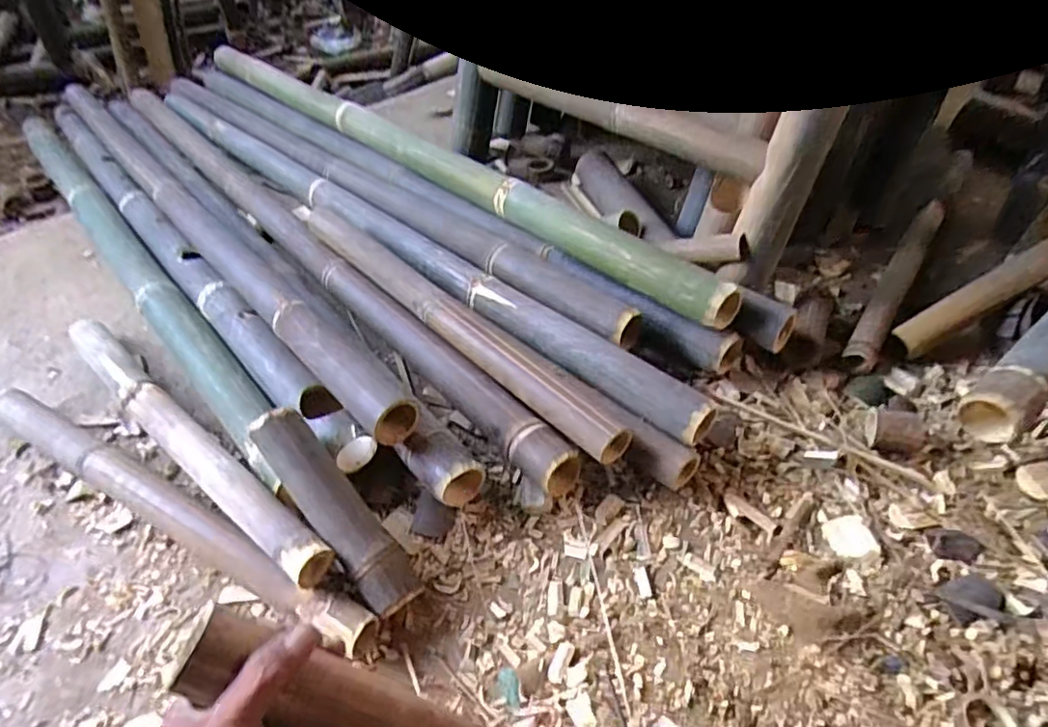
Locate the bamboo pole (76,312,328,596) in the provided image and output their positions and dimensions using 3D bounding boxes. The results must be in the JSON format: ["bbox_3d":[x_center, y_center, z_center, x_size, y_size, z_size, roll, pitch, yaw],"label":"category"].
[{"bbox_3d":[-0.451,0.087,0.800,0.634,0.076,0.056,30,56,29],"label":"bamboo pole"}]

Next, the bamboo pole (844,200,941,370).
[{"bbox_3d":[0.591,-0.138,0.970,0.048,0.041,0.453,25,53,26],"label":"bamboo pole"}]

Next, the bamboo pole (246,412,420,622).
[{"bbox_3d":[-0.204,0.155,0.663,0.058,0.057,0.252,-36,80,-26],"label":"bamboo pole"}]

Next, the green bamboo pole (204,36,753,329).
[{"bbox_3d":[-0.182,-0.394,1.164,0.088,0.076,1.330,-36,54,-26],"label":"green bamboo pole"}]

